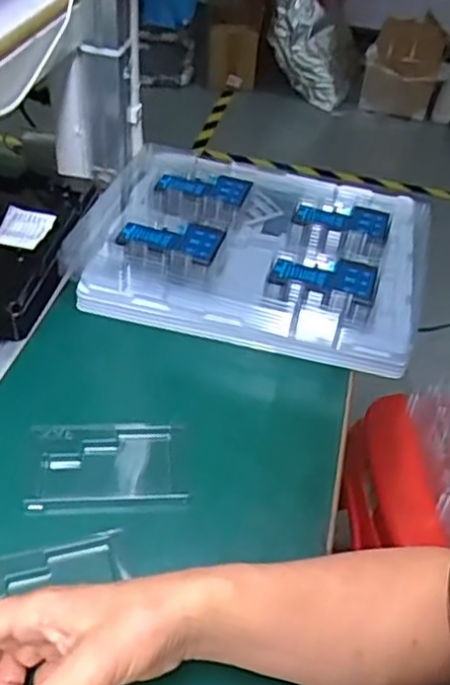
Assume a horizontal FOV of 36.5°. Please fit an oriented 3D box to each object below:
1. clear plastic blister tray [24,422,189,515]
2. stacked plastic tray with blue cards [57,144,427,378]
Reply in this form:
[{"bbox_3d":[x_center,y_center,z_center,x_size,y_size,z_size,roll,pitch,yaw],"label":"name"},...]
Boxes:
[{"bbox_3d":[-0.092,0.097,0.536,0.113,0.015,0.081,0,42,-6],"label":"clear plastic blister tray"},{"bbox_3d":[0.015,-0.111,0.735,0.383,0.068,0.264,13,42,8],"label":"stacked plastic tray with blue cards"}]

